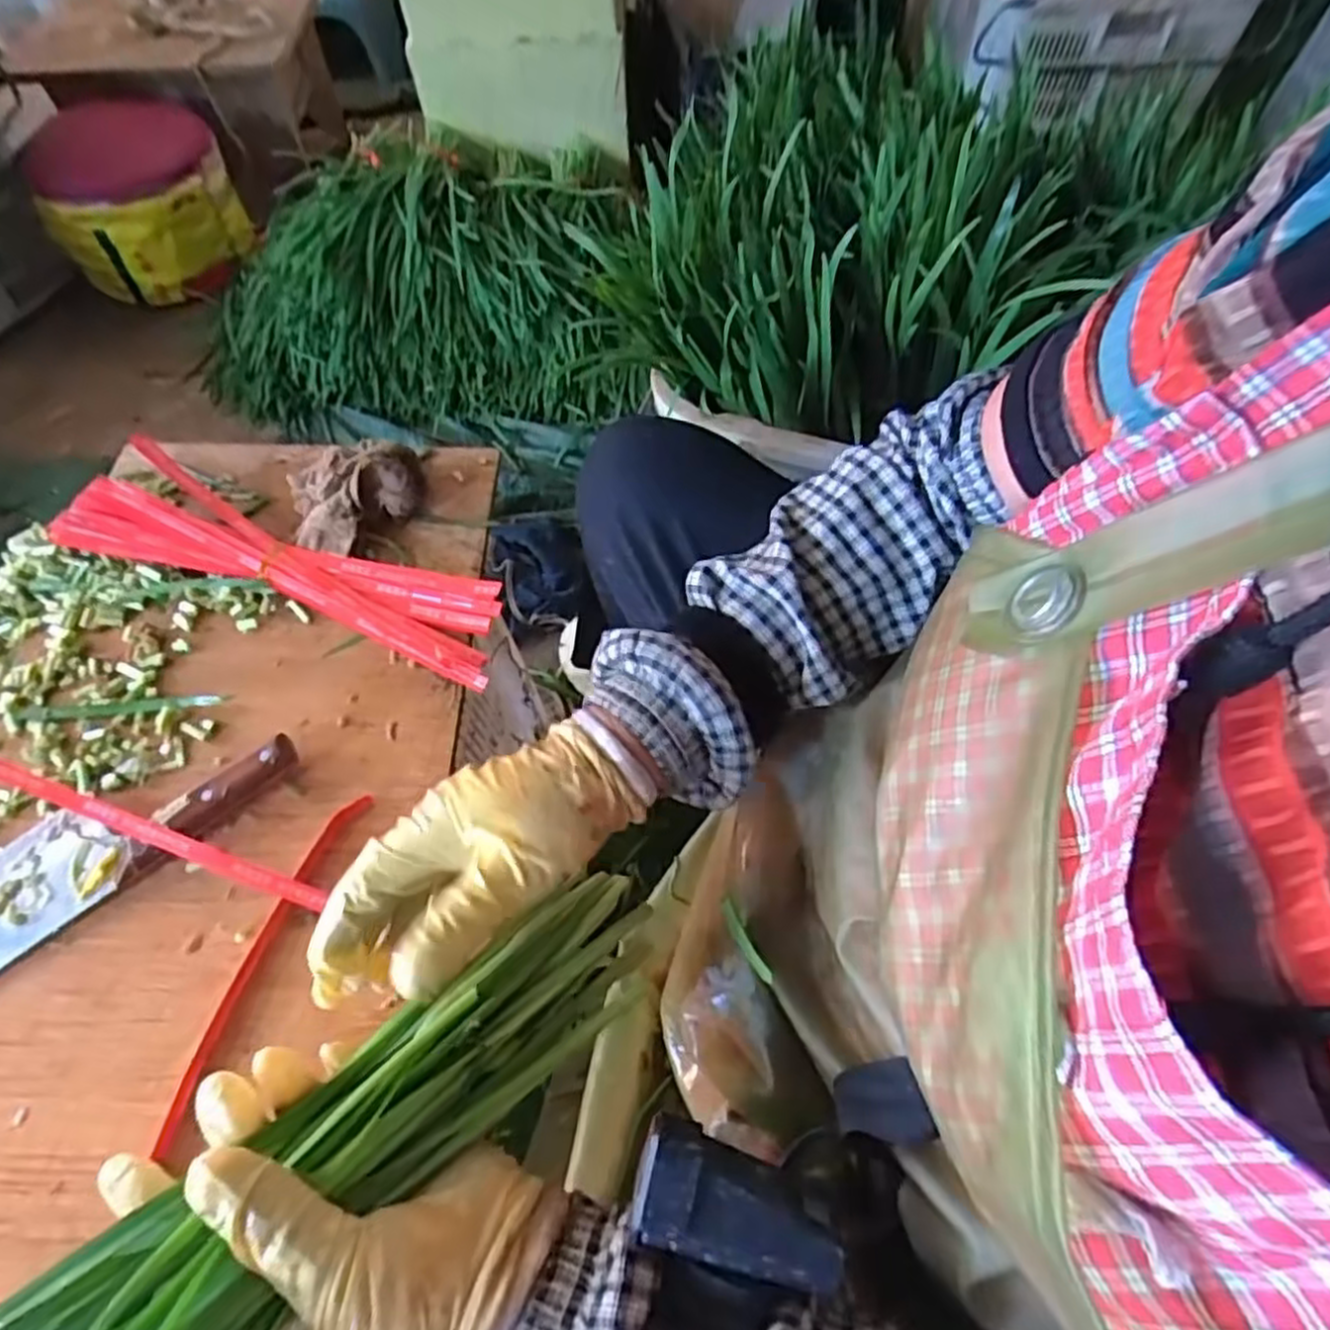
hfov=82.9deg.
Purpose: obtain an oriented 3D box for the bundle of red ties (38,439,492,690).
[{"bbox_3d":[-0.290,-0.079,0.574,0.354,0.036,0.092,20,61,11],"label":"bundle of red ties"}]

